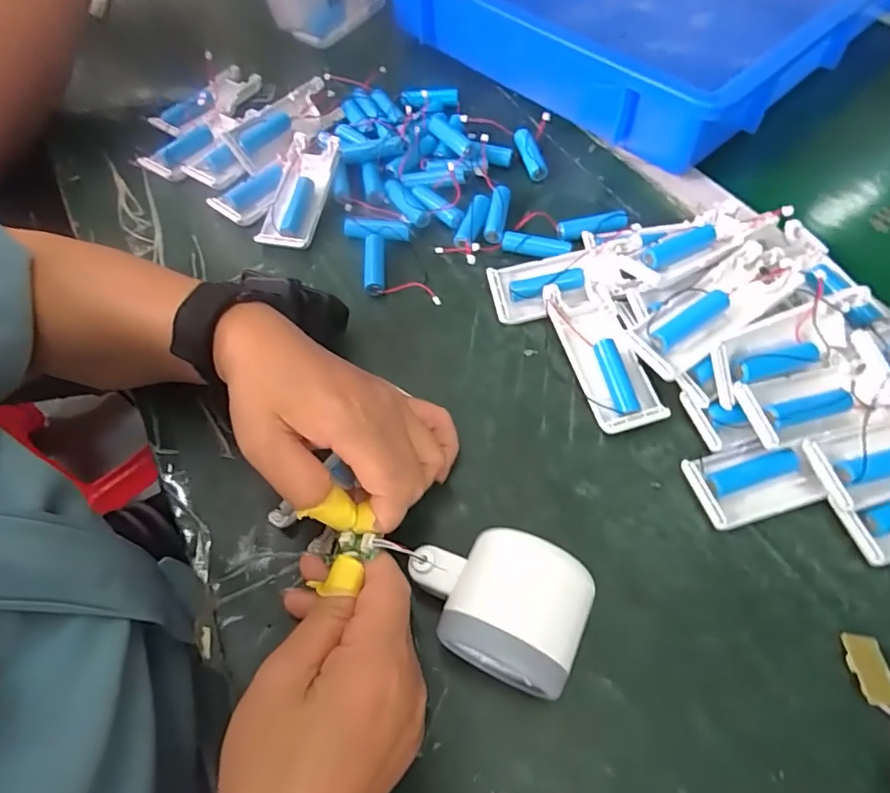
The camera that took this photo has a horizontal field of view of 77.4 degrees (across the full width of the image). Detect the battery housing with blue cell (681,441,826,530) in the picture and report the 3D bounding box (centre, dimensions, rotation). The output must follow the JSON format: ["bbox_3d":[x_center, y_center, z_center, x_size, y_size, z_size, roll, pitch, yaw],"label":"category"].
[{"bbox_3d":[0.169,0.045,0.302,0.066,0.019,0.039,-16,59,-5],"label":"battery housing with blue cell"}]

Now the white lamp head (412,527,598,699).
[{"bbox_3d":[0.022,0.094,0.258,0.080,0.061,0.056,20,63,15],"label":"white lamp head"}]

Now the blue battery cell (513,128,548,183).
[{"bbox_3d":[0.070,-0.199,0.456,0.017,0.016,0.046,-12,59,-3],"label":"blue battery cell"}]

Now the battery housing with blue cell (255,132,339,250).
[{"bbox_3d":[-0.117,-0.165,0.437,0.047,0.019,0.103,8,62,8],"label":"battery housing with blue cell"}]

